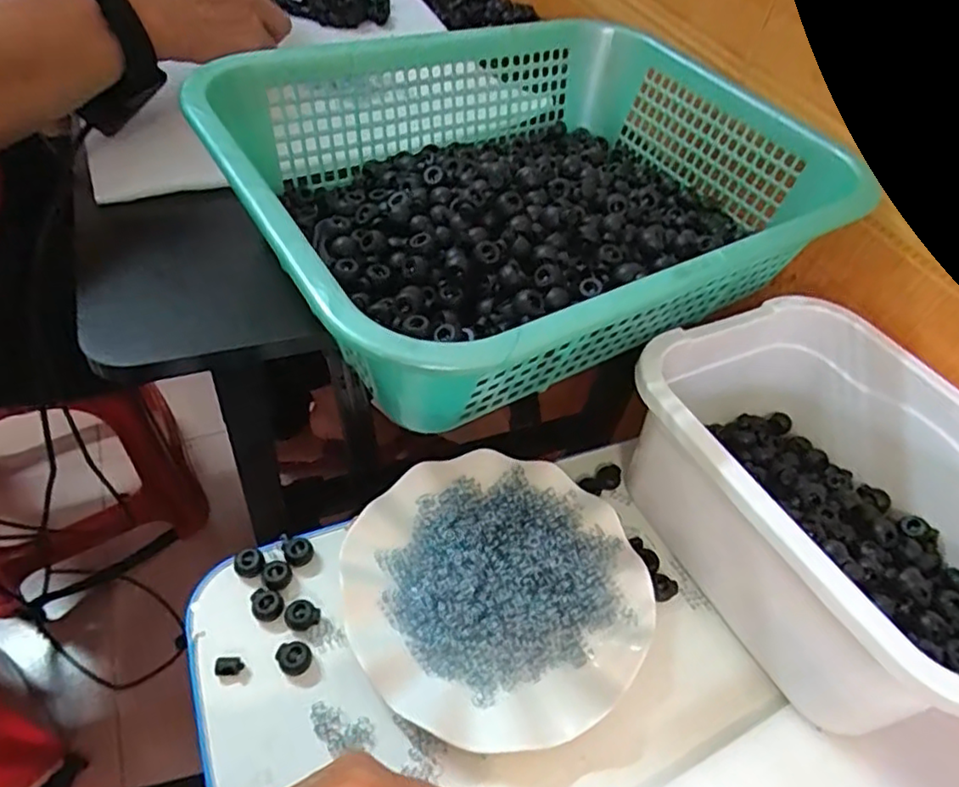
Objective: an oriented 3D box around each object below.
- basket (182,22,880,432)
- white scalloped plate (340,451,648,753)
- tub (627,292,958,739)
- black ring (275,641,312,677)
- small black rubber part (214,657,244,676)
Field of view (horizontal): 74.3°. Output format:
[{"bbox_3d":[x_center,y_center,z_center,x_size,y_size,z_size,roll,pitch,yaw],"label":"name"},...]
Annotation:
[{"bbox_3d":[0.038,-0.143,0.423,0.381,0.111,0.293,-24,58,-26],"label":"basket"},{"bbox_3d":[0.012,0.115,0.388,0.177,0.025,0.176,5,50,-6],"label":"white scalloped plate"},{"bbox_3d":[0.221,0.065,0.395,0.195,0.117,0.245,-20,56,-18],"label":"tub"},{"bbox_3d":[-0.105,0.149,0.357,0.017,0.009,0.017,5,50,-6],"label":"black ring"},{"bbox_3d":[-0.140,0.152,0.352,0.016,0.006,0.010,4,50,-6],"label":"small black rubber part"}]

